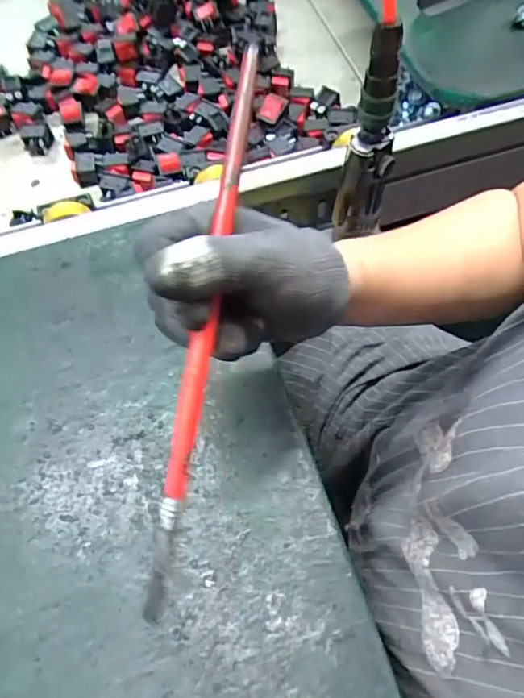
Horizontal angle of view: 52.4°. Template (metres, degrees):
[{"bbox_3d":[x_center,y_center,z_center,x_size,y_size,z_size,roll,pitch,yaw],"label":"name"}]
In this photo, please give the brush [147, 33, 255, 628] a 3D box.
[{"bbox_3d":[-0.026,-0.013,0.246,0.011,0.010,0.262,9,87,7],"label":"brush"}]

